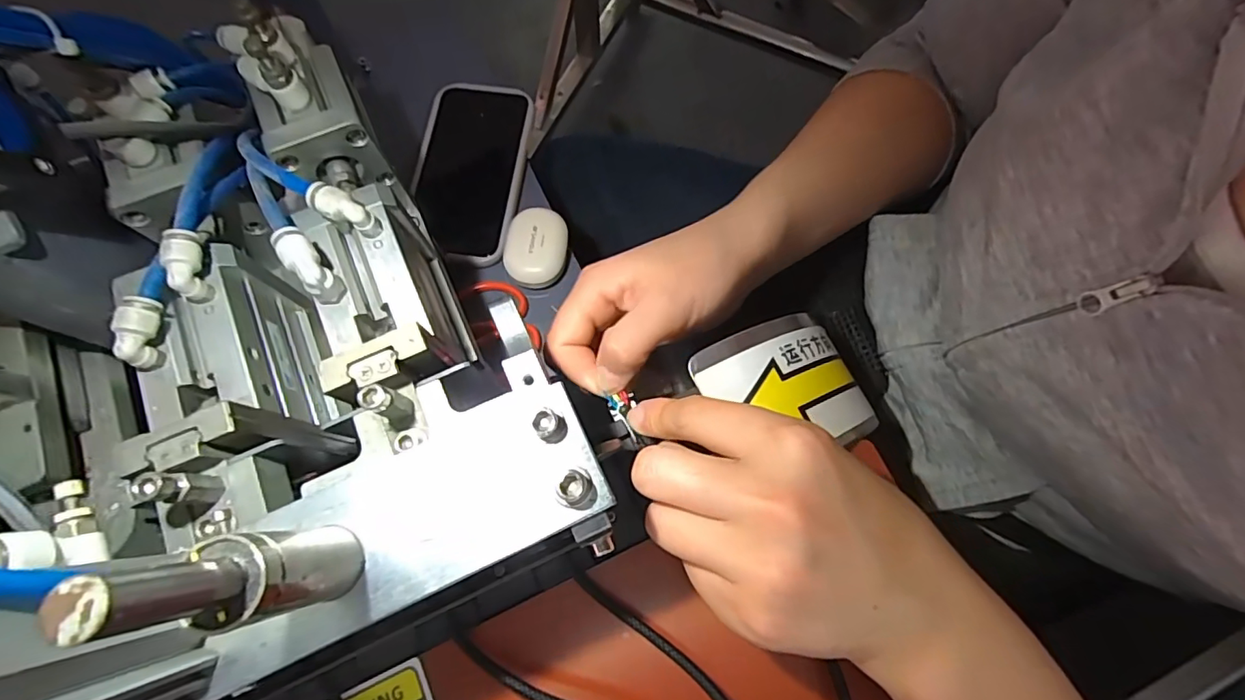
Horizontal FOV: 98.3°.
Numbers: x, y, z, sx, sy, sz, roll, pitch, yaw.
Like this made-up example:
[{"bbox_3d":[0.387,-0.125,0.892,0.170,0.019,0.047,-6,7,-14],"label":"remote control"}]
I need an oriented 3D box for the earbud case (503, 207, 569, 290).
[{"bbox_3d":[-0.062,-0.074,0.391,0.044,0.018,0.054,0,73,-1],"label":"earbud case"}]

